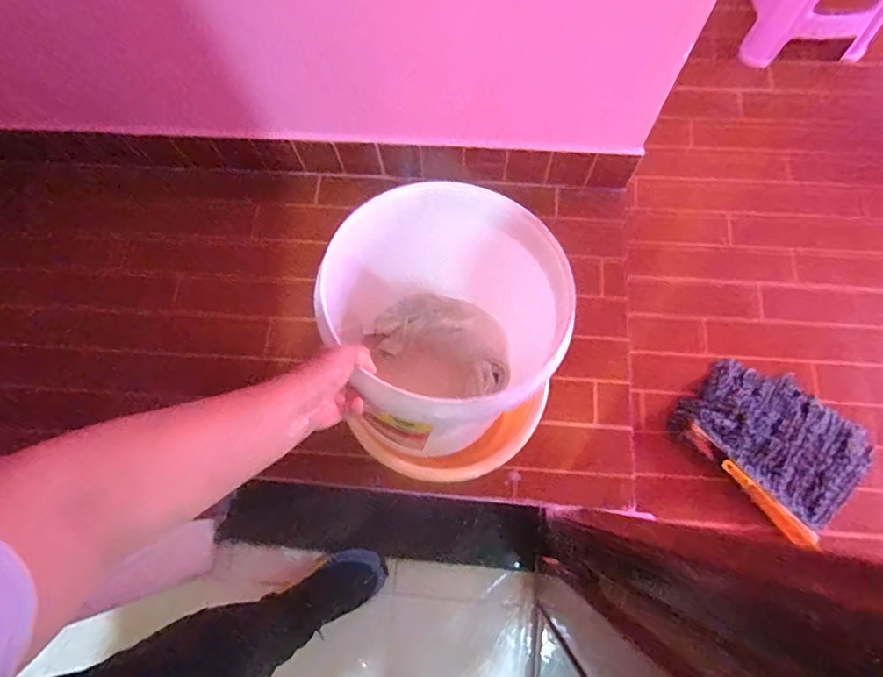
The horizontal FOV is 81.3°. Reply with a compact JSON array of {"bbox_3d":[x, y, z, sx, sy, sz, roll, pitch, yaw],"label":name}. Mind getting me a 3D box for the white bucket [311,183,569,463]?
[{"bbox_3d":[0.014,-0.018,0.691,0.270,0.290,0.270,0,75,2],"label":"white bucket"}]

